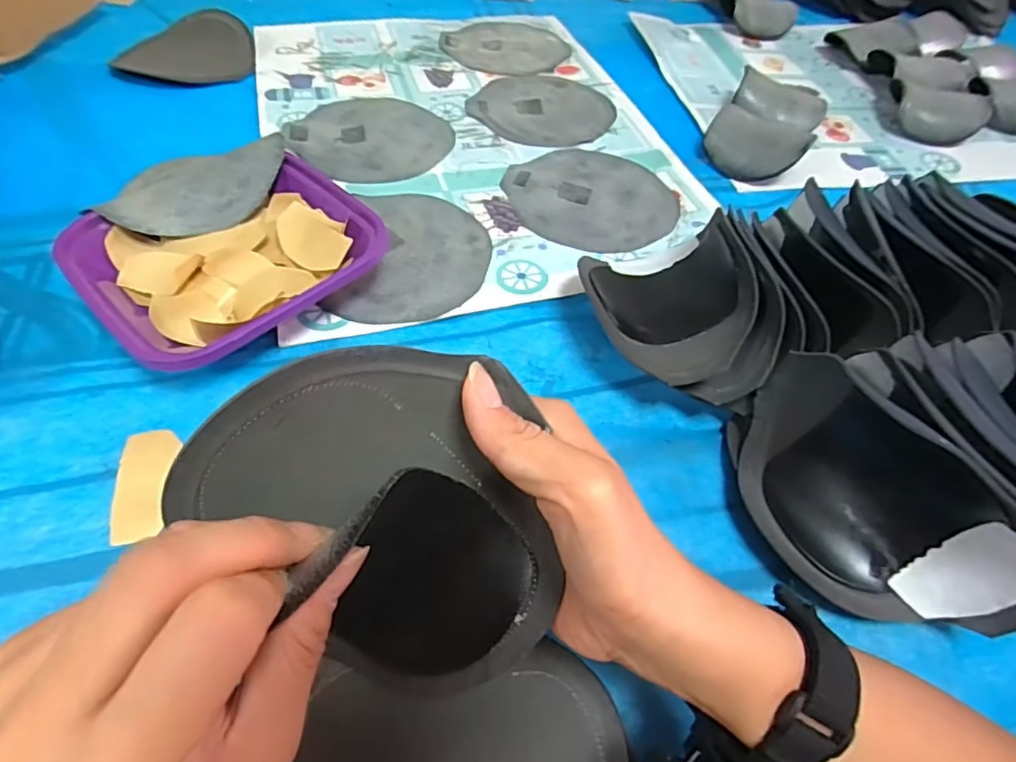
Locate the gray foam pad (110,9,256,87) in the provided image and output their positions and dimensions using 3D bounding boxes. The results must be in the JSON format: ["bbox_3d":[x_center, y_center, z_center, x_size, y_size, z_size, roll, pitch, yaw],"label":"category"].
[{"bbox_3d":[-0.339,-0.369,0.630,0.136,0.024,0.129,10,50,3],"label":"gray foam pad"}]

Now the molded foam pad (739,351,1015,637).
[{"bbox_3d":[0.182,0.057,0.290,0.075,0.089,0.159,-22,55,-21],"label":"molded foam pad"}]

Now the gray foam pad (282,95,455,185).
[{"bbox_3d":[-0.130,-0.241,0.554,0.147,0.010,0.151,23,52,14],"label":"gray foam pad"}]

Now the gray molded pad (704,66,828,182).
[{"bbox_3d":[0.264,-0.260,0.583,0.091,0.044,0.148,27,53,17],"label":"gray molded pad"}]

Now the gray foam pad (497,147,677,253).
[{"bbox_3d":[0.075,-0.168,0.520,0.145,0.006,0.149,-11,52,-14],"label":"gray foam pad"}]

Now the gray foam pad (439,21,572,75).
[{"bbox_3d":[0.001,-0.420,0.715,0.151,0.004,0.150,32,55,20],"label":"gray foam pad"}]

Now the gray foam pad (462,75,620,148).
[{"bbox_3d":[0.039,-0.294,0.615,0.146,0.004,0.147,30,54,20],"label":"gray foam pad"}]

